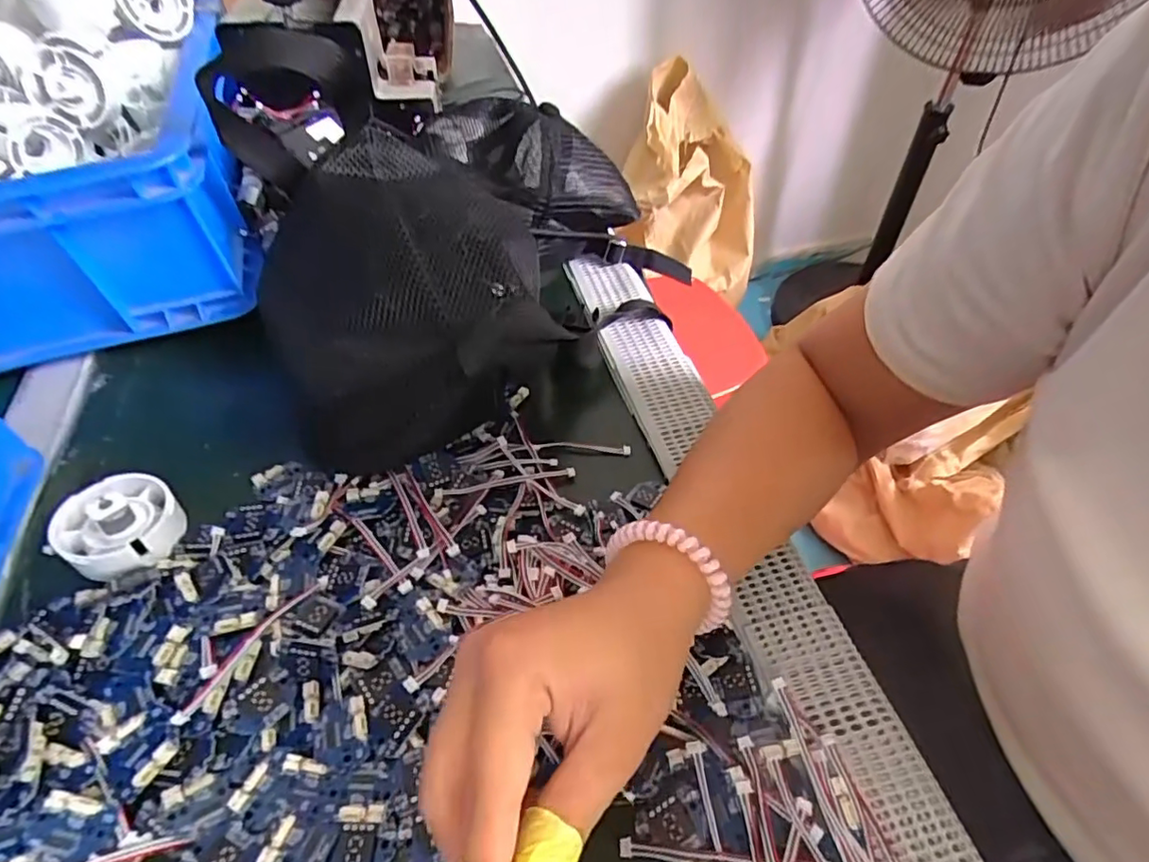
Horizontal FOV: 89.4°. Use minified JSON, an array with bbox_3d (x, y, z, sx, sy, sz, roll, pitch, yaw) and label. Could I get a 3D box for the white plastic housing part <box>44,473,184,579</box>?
[{"bbox_3d":[-0.244,0.048,0.310,0.055,0.026,0.053,1,49,-1],"label":"white plastic housing part"}]

